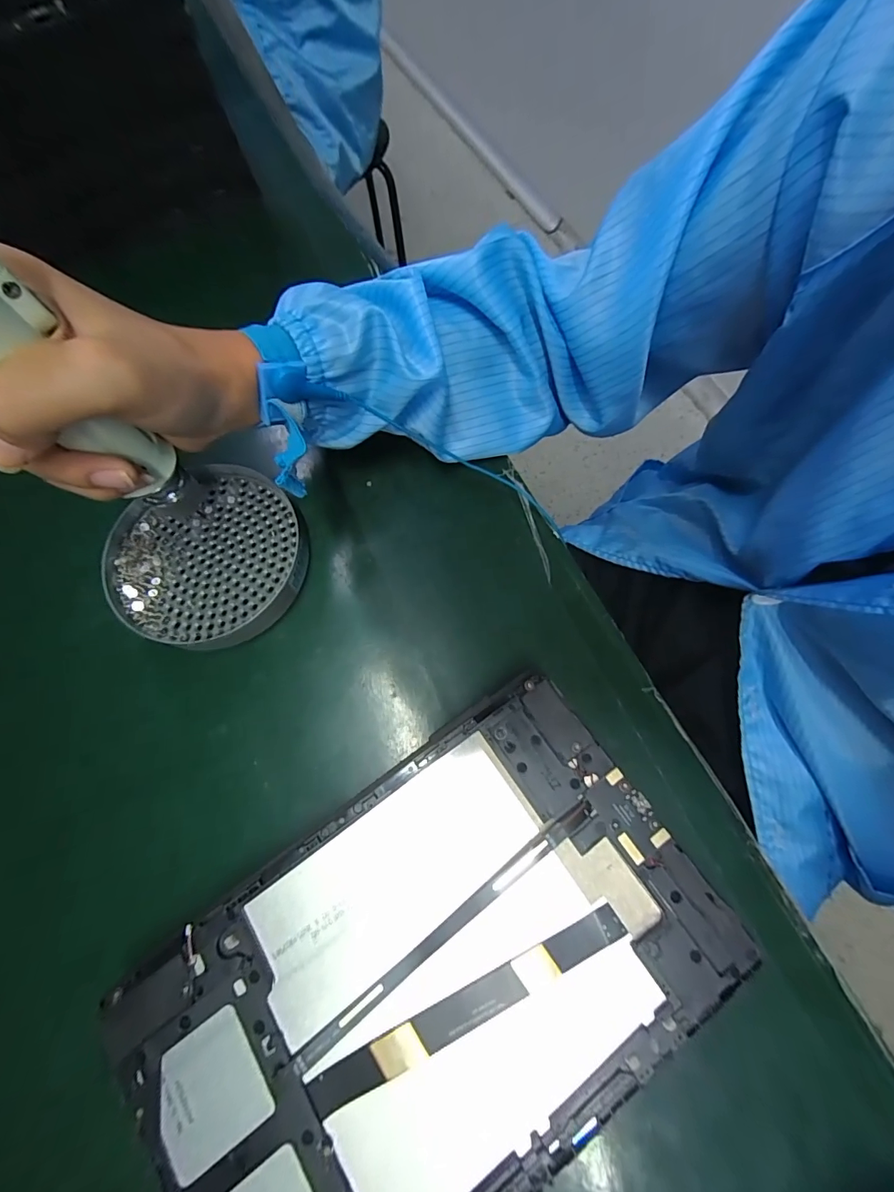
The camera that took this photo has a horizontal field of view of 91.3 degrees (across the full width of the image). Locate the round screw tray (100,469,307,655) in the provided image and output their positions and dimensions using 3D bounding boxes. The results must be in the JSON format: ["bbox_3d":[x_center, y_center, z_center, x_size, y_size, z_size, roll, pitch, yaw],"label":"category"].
[{"bbox_3d":[-0.147,-0.025,0.272,0.117,0.017,0.112,-1,71,2],"label":"round screw tray"}]

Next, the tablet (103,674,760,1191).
[{"bbox_3d":[-0.006,0.161,0.187,0.235,0.010,0.147,-34,74,-10],"label":"tablet"}]

